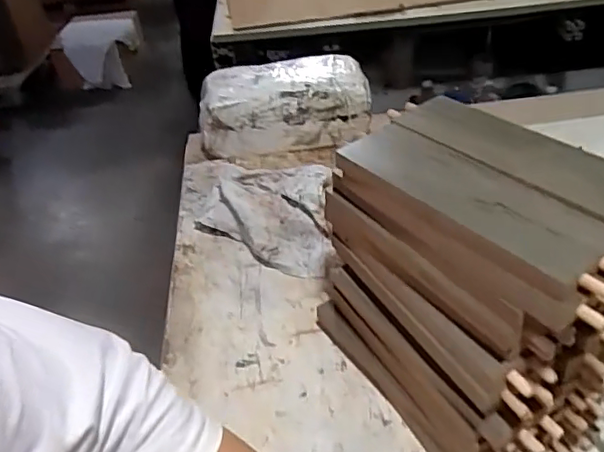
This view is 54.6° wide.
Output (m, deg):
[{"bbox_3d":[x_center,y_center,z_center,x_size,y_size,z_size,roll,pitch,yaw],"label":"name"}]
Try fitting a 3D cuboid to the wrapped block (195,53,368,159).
[{"bbox_3d":[-0.026,-0.180,0.882,0.246,0.094,0.128,-6,38,1],"label":"wrapped block"}]

